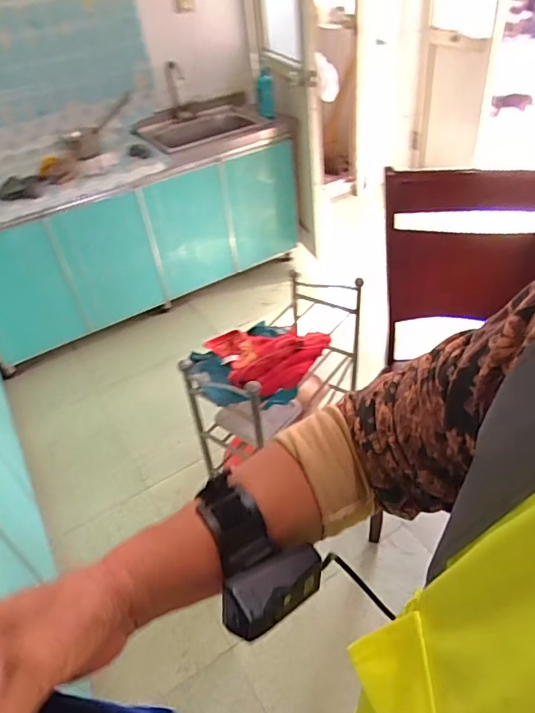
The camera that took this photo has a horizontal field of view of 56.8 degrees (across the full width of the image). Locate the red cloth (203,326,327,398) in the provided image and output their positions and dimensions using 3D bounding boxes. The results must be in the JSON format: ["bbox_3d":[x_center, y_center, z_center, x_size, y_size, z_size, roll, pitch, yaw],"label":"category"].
[{"bbox_3d":[0.019,-0.028,1.316,0.307,0.081,0.279,-21,41,-16],"label":"red cloth"}]

